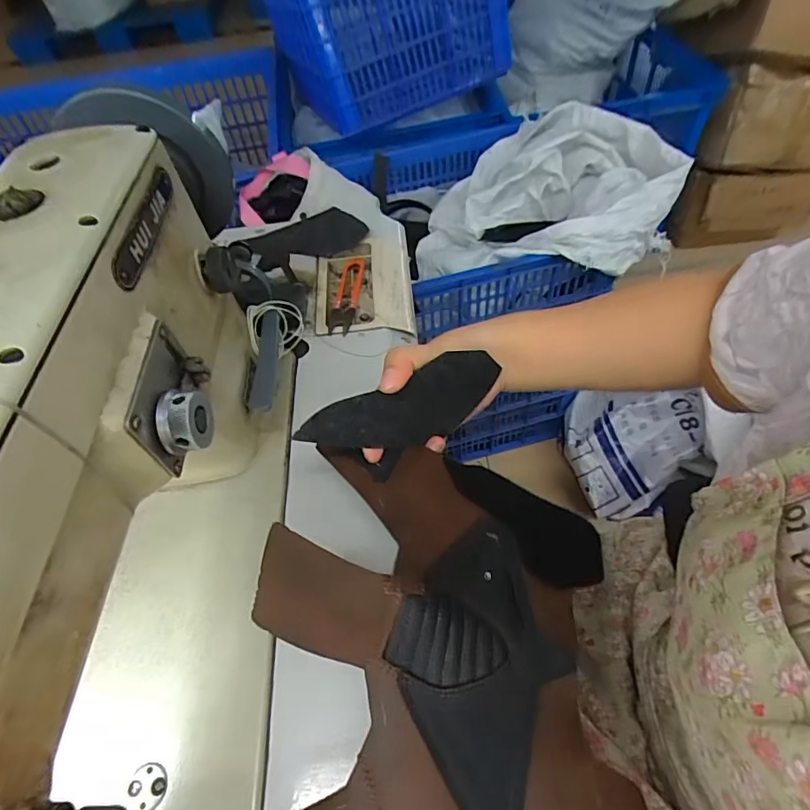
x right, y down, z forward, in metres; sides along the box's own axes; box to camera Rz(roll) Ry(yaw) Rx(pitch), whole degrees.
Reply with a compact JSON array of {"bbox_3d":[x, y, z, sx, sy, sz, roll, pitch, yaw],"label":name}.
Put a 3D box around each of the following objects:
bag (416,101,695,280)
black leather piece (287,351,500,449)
[{"bbox_3d":[0.240,-0.370,0.875,0.425,0.143,0.350,0,55,6],"label":"bag"},{"bbox_3d":[-0.001,-0.004,0.361,0.131,0.088,0.007,2,40,-33],"label":"black leather piece"}]

